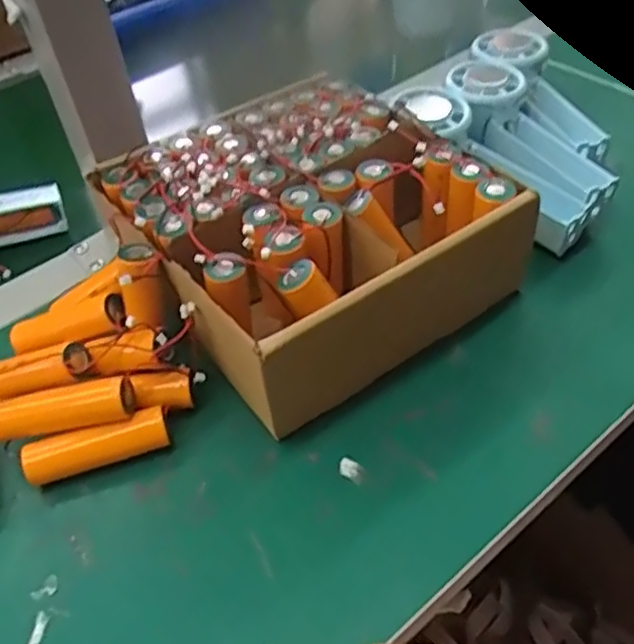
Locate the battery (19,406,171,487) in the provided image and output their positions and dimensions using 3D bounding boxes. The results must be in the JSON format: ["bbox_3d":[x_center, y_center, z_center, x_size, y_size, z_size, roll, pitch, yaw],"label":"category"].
[{"bbox_3d":[-0.114,0.065,0.344,0.073,0.022,0.016,-16,49,-8],"label":"battery"}]

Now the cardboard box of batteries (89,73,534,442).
[{"bbox_3d":[-0.005,-0.056,0.406,0.191,0.077,0.202,-34,53,-22],"label":"cardboard box of batteries"}]

